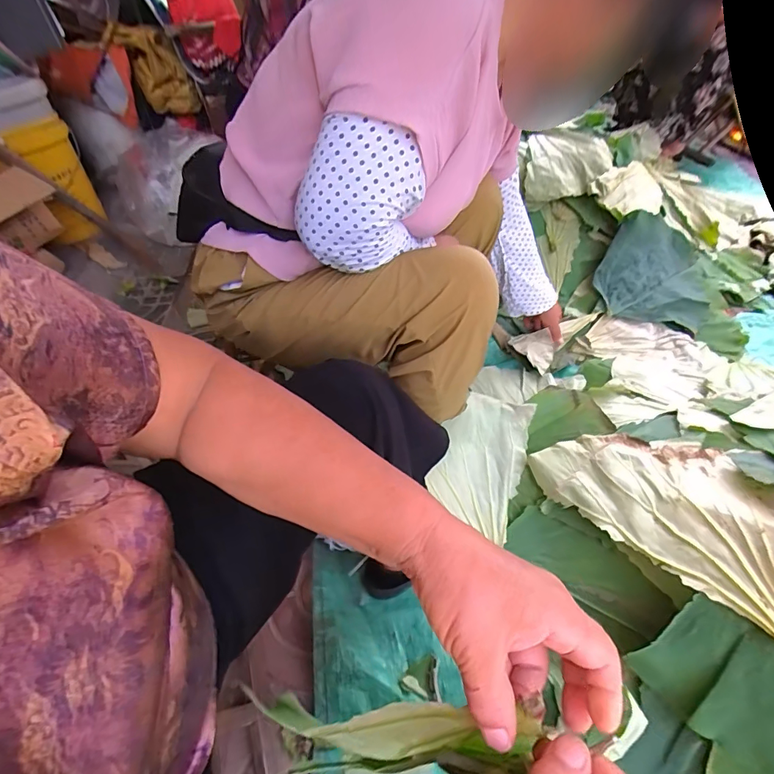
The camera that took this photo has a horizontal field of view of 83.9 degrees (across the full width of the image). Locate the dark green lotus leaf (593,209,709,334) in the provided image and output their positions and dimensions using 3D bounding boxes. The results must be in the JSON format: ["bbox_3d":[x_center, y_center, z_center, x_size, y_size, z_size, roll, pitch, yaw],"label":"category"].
[{"bbox_3d":[0.712,-0.296,1.138,0.282,0.068,0.299,1,81,-7],"label":"dark green lotus leaf"}]

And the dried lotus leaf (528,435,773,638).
[{"bbox_3d":[0.426,0.157,0.642,0.219,0.041,0.380,-32,30,-15],"label":"dried lotus leaf"}]

